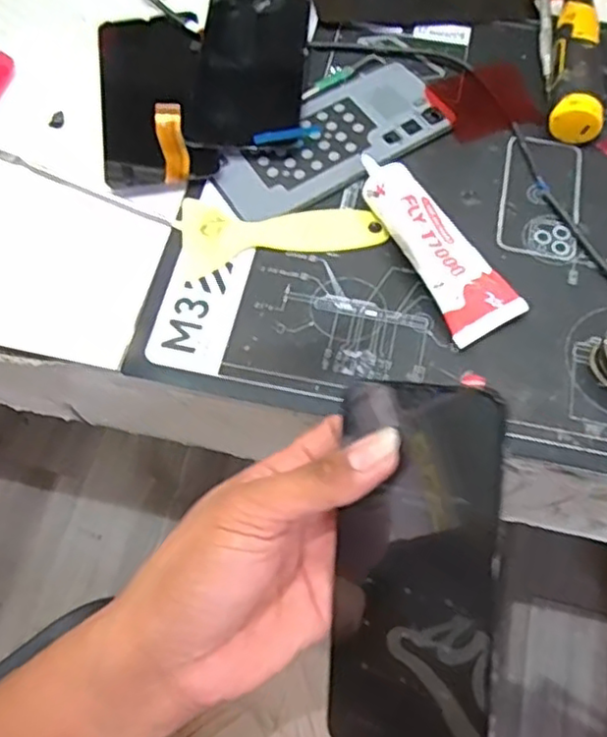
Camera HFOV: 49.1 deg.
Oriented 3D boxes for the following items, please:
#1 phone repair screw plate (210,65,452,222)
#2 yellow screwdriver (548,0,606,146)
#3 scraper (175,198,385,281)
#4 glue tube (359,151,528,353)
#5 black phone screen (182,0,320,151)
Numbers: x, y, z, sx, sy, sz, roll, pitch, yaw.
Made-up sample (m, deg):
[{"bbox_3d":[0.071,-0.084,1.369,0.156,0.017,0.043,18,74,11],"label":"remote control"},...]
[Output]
[{"bbox_3d":[0.019,-0.143,0.425,0.153,0.004,0.064,-32,69,-13],"label":"phone repair screw plate"},{"bbox_3d":[0.182,-0.205,0.439,0.032,0.029,0.131,11,66,5],"label":"yellow screwdriver"},{"bbox_3d":[-0.013,-0.084,0.398,0.119,0.004,0.050,-7,66,-3],"label":"scraper"},{"bbox_3d":[0.074,-0.074,0.382,0.042,0.027,0.124,-27,68,-11],"label":"glue tube"},{"bbox_3d":[-0.035,-0.215,0.457,0.081,0.012,0.161,-1,65,0],"label":"black phone screen"}]

